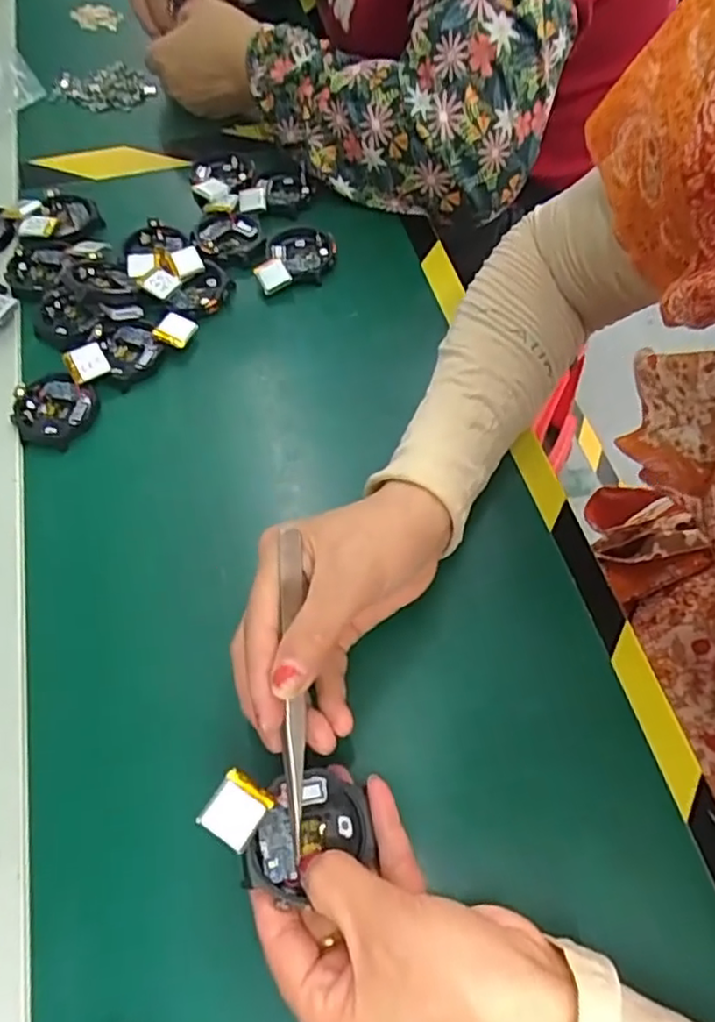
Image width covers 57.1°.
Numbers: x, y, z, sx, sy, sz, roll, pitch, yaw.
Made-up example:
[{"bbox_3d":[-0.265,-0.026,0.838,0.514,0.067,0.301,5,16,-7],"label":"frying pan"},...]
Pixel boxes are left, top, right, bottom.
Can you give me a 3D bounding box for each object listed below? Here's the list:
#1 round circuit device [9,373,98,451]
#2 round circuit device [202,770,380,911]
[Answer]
[{"bbox_3d":[-0.186,-0.063,0.403,0.046,0.016,0.048,-1,60,1],"label":"round circuit device"},{"bbox_3d":[-0.027,0.123,0.265,0.053,0.015,0.058,-40,94,-32],"label":"round circuit device"}]

